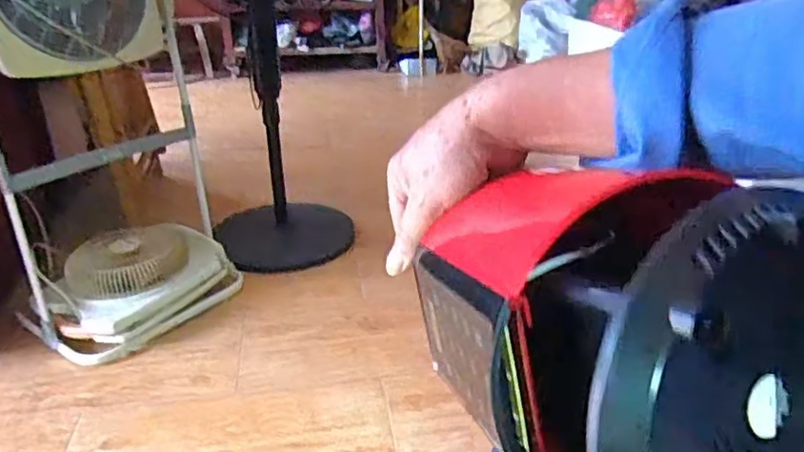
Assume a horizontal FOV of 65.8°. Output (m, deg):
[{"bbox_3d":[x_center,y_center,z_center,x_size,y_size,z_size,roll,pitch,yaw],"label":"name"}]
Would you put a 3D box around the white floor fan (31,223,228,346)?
[{"bbox_3d":[-0.649,0.112,1.525,0.262,0.146,0.372,11,28,22],"label":"white floor fan"}]

